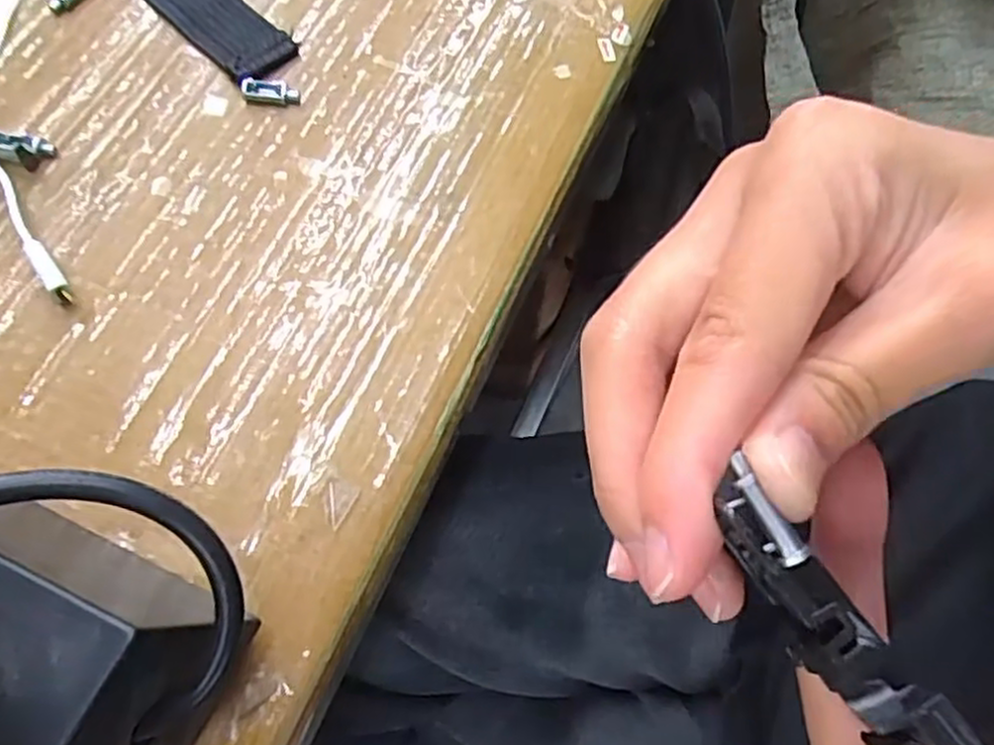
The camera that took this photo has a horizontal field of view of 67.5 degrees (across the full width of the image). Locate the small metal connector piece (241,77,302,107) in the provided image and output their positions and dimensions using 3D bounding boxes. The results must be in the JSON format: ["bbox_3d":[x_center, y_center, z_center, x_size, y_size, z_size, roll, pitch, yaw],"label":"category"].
[{"bbox_3d":[-0.077,-0.095,0.252,0.019,0.007,0.007,9,67,1],"label":"small metal connector piece"}]

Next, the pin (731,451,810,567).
[{"bbox_3d":[0.041,0.021,0.114,0.004,0.004,0.017,-25,71,-13],"label":"pin"}]

